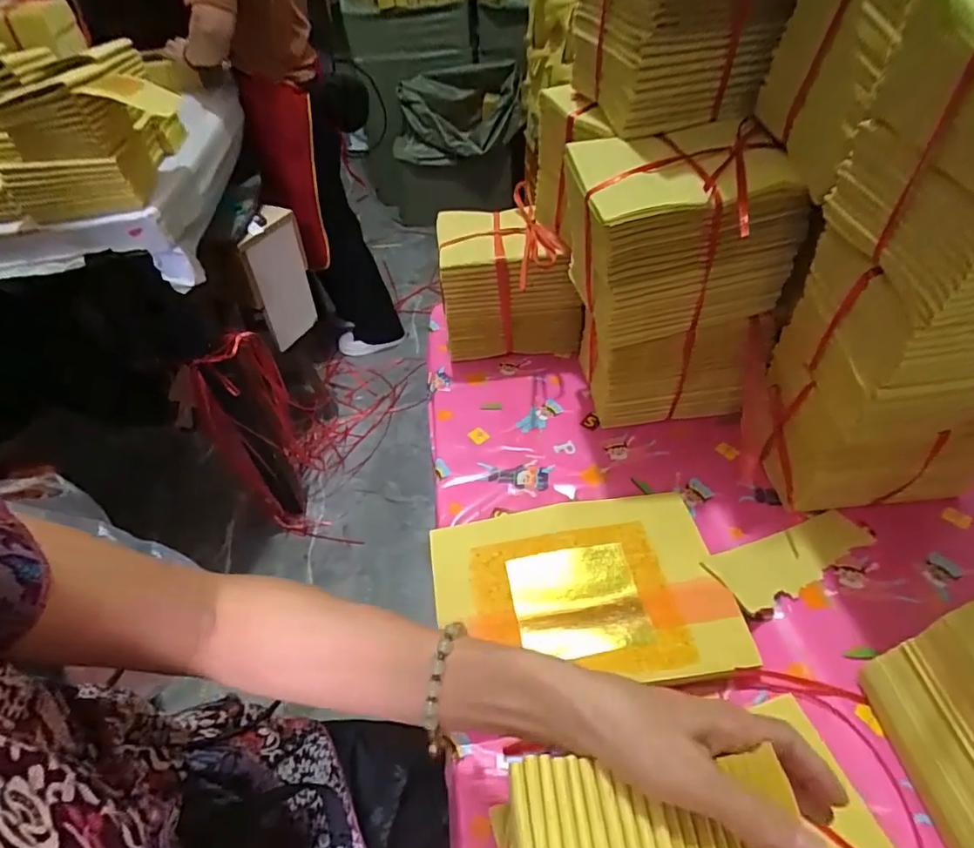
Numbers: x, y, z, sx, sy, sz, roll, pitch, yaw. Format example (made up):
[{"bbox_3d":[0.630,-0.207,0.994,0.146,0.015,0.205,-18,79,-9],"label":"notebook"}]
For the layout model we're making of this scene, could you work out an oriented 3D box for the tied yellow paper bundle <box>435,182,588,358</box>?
[{"bbox_3d":[0.026,-0.174,0.651,0.161,0.136,0.128,-3,48,1],"label":"tied yellow paper bundle"}]

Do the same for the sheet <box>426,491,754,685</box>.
[{"bbox_3d":[0.075,0.138,0.438,0.227,0.019,0.154,-7,48,-4],"label":"sheet"}]

